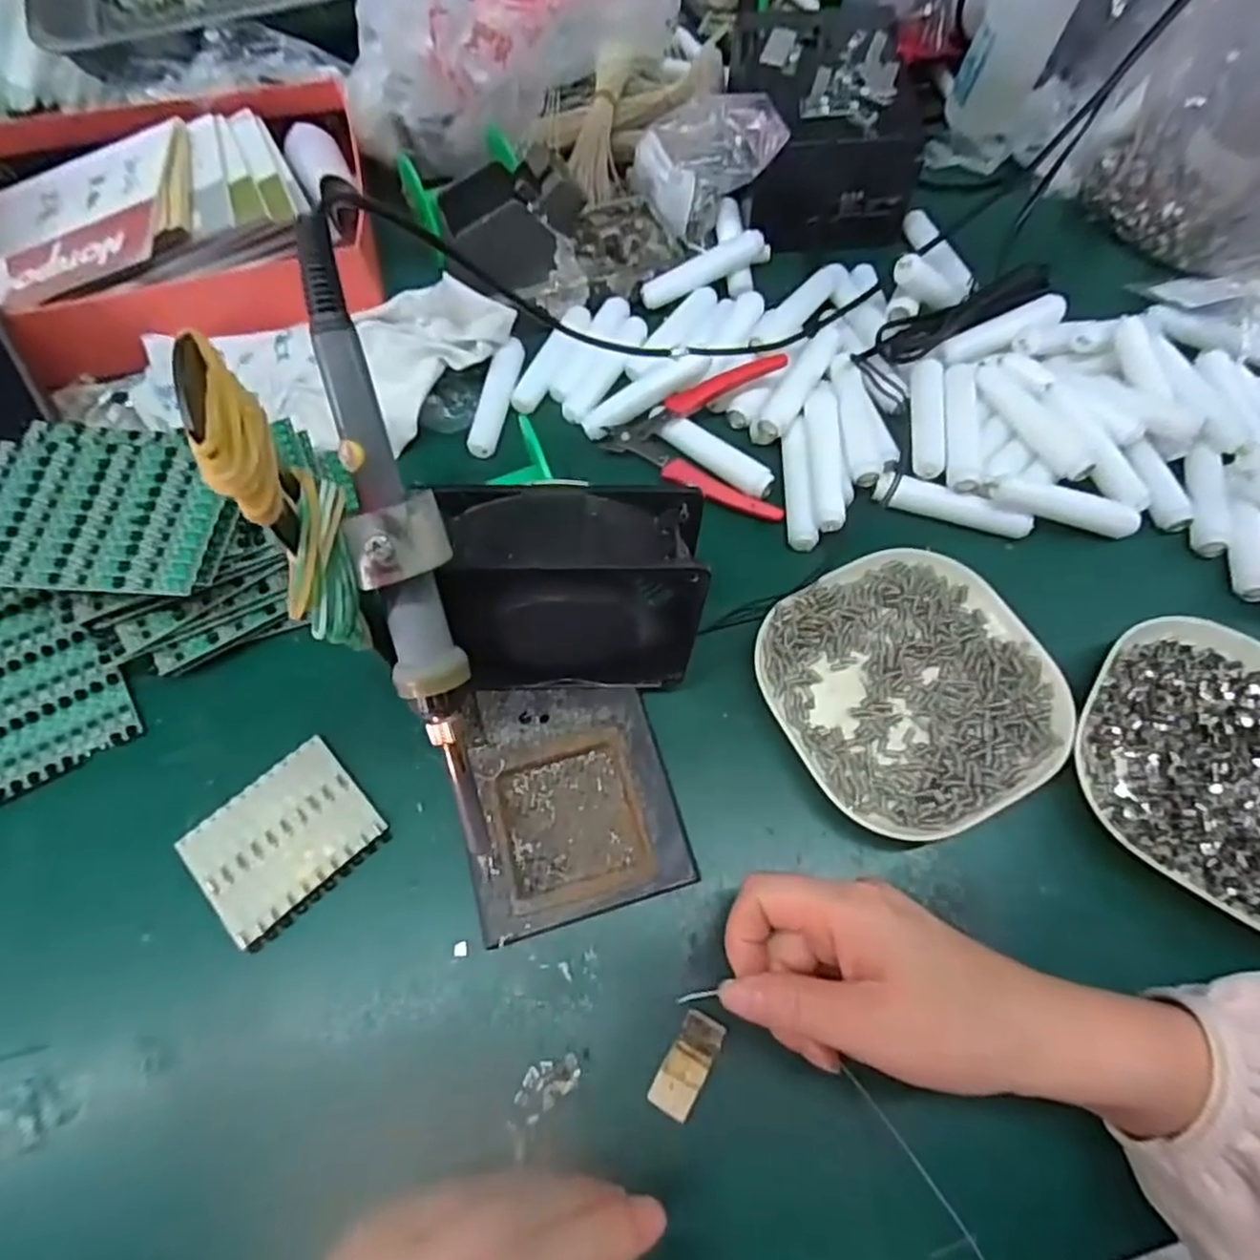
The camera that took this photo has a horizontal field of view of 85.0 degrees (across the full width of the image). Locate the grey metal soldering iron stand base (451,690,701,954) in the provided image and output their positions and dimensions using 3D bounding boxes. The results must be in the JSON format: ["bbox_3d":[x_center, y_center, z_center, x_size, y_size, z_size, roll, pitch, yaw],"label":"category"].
[{"bbox_3d":[-0.031,0.079,0.336,0.100,0.010,0.115,-17,70,-6],"label":"grey metal soldering iron stand base"}]

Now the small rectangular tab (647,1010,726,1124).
[{"bbox_3d":[0.025,0.185,0.293,0.018,0.004,0.039,30,72,11],"label":"small rectangular tab"}]

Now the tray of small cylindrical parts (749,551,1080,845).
[{"bbox_3d":[0.145,0.027,0.356,0.138,0.019,0.138,-27,71,-9],"label":"tray of small cylindrical parts"}]

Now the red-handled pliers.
[{"bbox_3d":[0.039,-0.118,0.425,0.108,0.008,0.099,1,83,9],"label":"red-handled pliers"}]

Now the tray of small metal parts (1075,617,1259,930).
[{"bbox_3d":[0.297,0.066,0.339,0.140,0.019,0.137,30,72,11],"label":"tray of small metal parts"}]

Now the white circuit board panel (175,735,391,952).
[{"bbox_3d":[-0.168,0.101,0.333,0.078,0.007,0.066,-41,74,-14],"label":"white circuit board panel"}]

